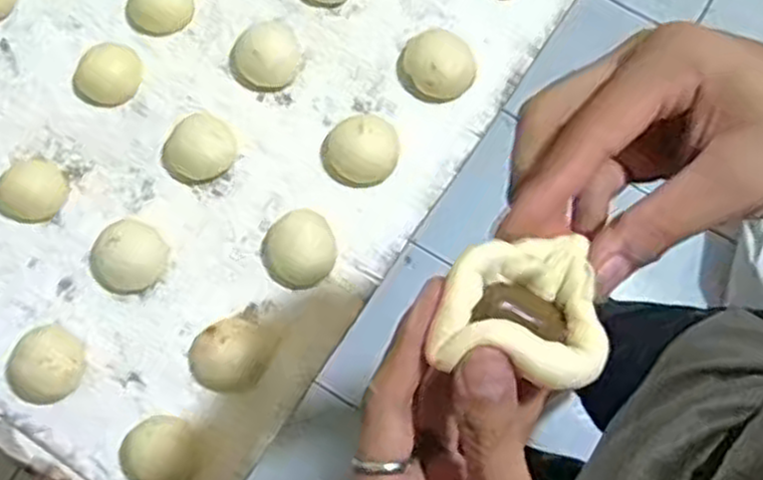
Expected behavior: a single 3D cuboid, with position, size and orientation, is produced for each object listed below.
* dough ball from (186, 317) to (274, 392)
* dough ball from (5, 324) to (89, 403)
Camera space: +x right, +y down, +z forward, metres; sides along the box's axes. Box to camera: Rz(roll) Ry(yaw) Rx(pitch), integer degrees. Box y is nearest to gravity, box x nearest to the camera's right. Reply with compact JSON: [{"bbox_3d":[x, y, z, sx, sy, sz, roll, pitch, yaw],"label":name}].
[{"bbox_3d":[-0.112,0.085,0.593,0.062,0.034,0.050,-2,78,0],"label":"dough ball"},{"bbox_3d":[-0.249,0.093,0.592,0.052,0.034,0.057,0,78,1],"label":"dough ball"}]

